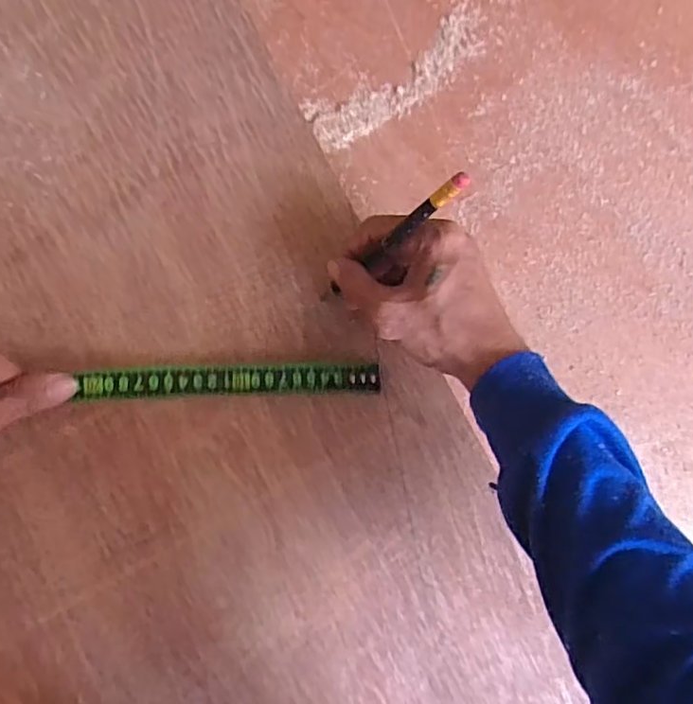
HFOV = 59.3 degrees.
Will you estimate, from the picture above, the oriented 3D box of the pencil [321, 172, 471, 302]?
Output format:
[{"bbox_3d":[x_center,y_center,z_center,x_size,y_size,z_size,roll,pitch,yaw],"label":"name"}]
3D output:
[{"bbox_3d":[0.024,-0.068,0.397,0.007,0.160,0.009,-32,88,-39],"label":"pencil"}]

